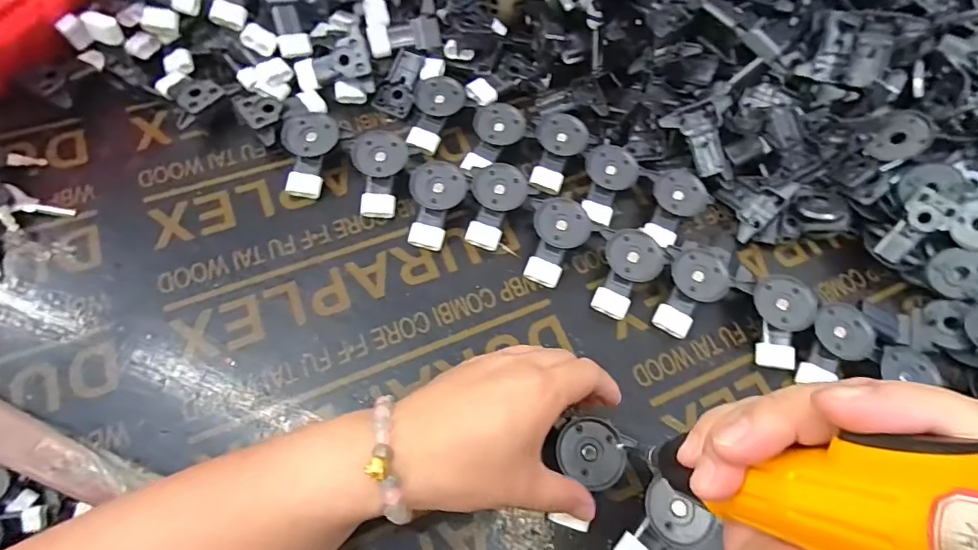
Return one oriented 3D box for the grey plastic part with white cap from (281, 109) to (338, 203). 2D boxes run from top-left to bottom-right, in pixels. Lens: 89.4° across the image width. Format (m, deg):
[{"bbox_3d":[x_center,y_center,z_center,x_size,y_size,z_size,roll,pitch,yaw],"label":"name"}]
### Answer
[{"bbox_3d":[-0.148,-0.101,0.404,0.038,0.025,0.072,6,88,1],"label":"grey plastic part with white cap"}]

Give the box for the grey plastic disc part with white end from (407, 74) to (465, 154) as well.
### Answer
[{"bbox_3d":[-0.048,-0.143,0.431,0.041,0.013,0.073,17,83,5],"label":"grey plastic disc part with white end"}]

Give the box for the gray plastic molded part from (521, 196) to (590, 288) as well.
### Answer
[{"bbox_3d":[0.054,-0.026,0.389,0.042,0.021,0.066,17,65,4],"label":"gray plastic molded part"}]

